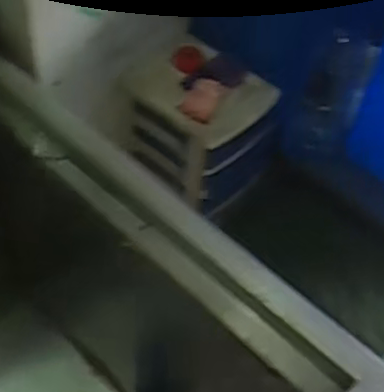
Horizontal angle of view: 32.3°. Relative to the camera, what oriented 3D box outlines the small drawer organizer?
[{"bbox_3d":[0.011,-0.096,0.876,0.169,0.144,0.147,38,57,23],"label":"small drawer organizer"}]

